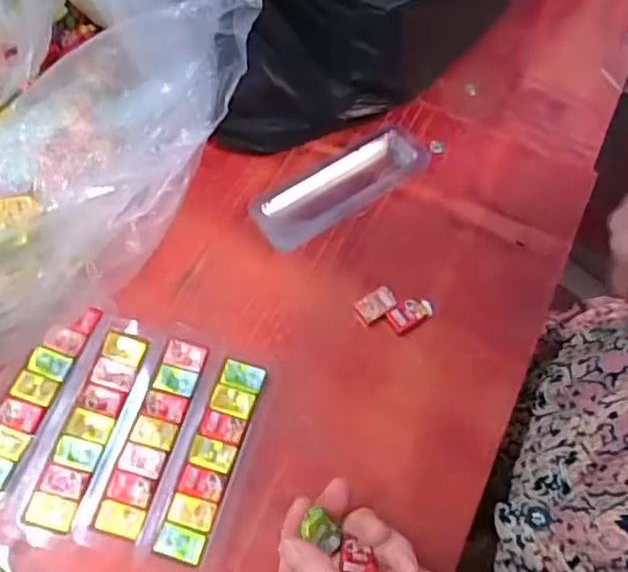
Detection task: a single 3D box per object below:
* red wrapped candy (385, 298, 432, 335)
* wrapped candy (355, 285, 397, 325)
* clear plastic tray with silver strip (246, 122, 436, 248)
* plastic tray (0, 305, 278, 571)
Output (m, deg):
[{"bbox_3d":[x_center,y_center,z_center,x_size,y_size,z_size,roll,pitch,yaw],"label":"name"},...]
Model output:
[{"bbox_3d":[0.064,0.018,0.434,0.029,0.009,0.016,-28,70,-15],"label":"red wrapped candy"},{"bbox_3d":[0.041,0.013,0.436,0.027,0.010,0.017,-35,72,-18],"label":"wrapped candy"},{"bbox_3d":[0.022,-0.074,0.474,0.144,0.012,0.046,-32,71,-16],"label":"clear plastic tray with silver strip"},{"bbox_3d":[-0.115,0.085,0.391,0.158,0.007,0.133,15,65,3],"label":"plastic tray"}]

